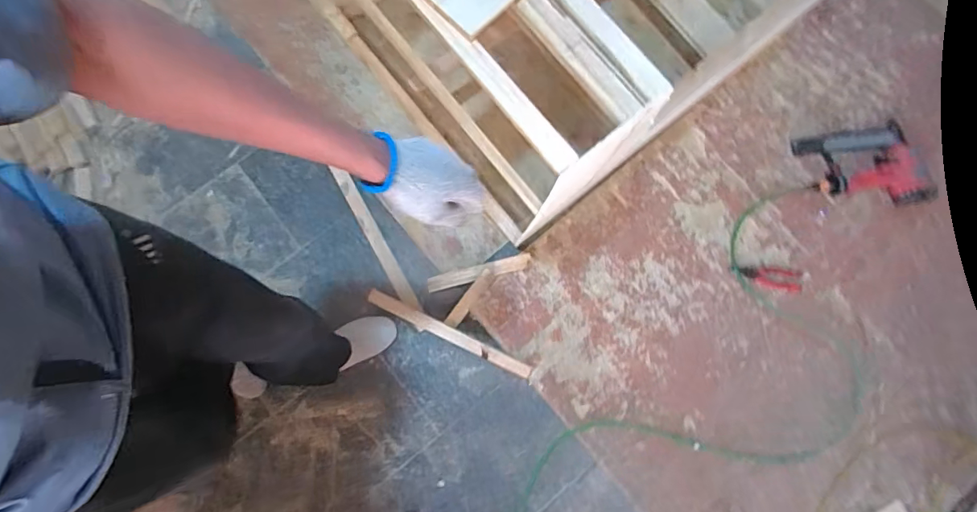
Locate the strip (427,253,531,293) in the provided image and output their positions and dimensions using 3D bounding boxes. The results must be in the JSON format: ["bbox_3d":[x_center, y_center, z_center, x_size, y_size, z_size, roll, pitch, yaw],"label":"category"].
[{"bbox_3d":[-0.022,0.042,1.229,0.266,0.022,0.038,-14,82,-4],"label":"strip"}]

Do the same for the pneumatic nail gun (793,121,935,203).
[{"bbox_3d":[0.986,-0.234,1.252,0.287,0.084,0.228,-11,82,-4],"label":"pneumatic nail gun"}]

